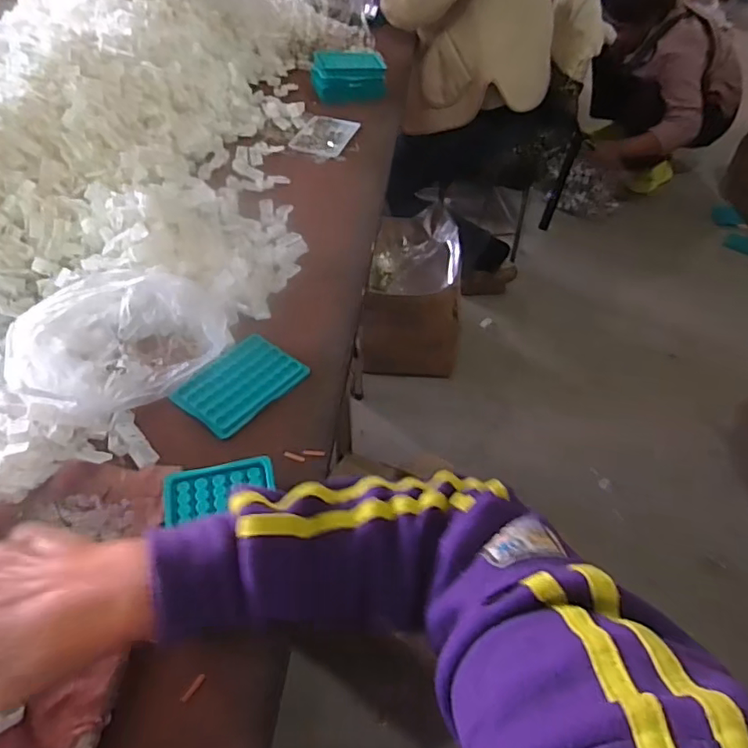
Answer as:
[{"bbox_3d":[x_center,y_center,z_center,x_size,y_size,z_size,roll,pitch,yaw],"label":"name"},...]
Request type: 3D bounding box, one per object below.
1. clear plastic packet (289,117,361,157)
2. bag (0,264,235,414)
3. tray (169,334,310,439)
[{"bbox_3d":[-0.089,-0.430,1.029,0.091,0.007,0.128,18,50,12],"label":"clear plastic packet"},{"bbox_3d":[-0.267,-0.045,0.606,0.208,0.087,0.163,-29,56,-26],"label":"bag"},{"bbox_3d":[-0.147,0.010,0.629,0.086,0.010,0.126,33,55,23],"label":"tray"}]

